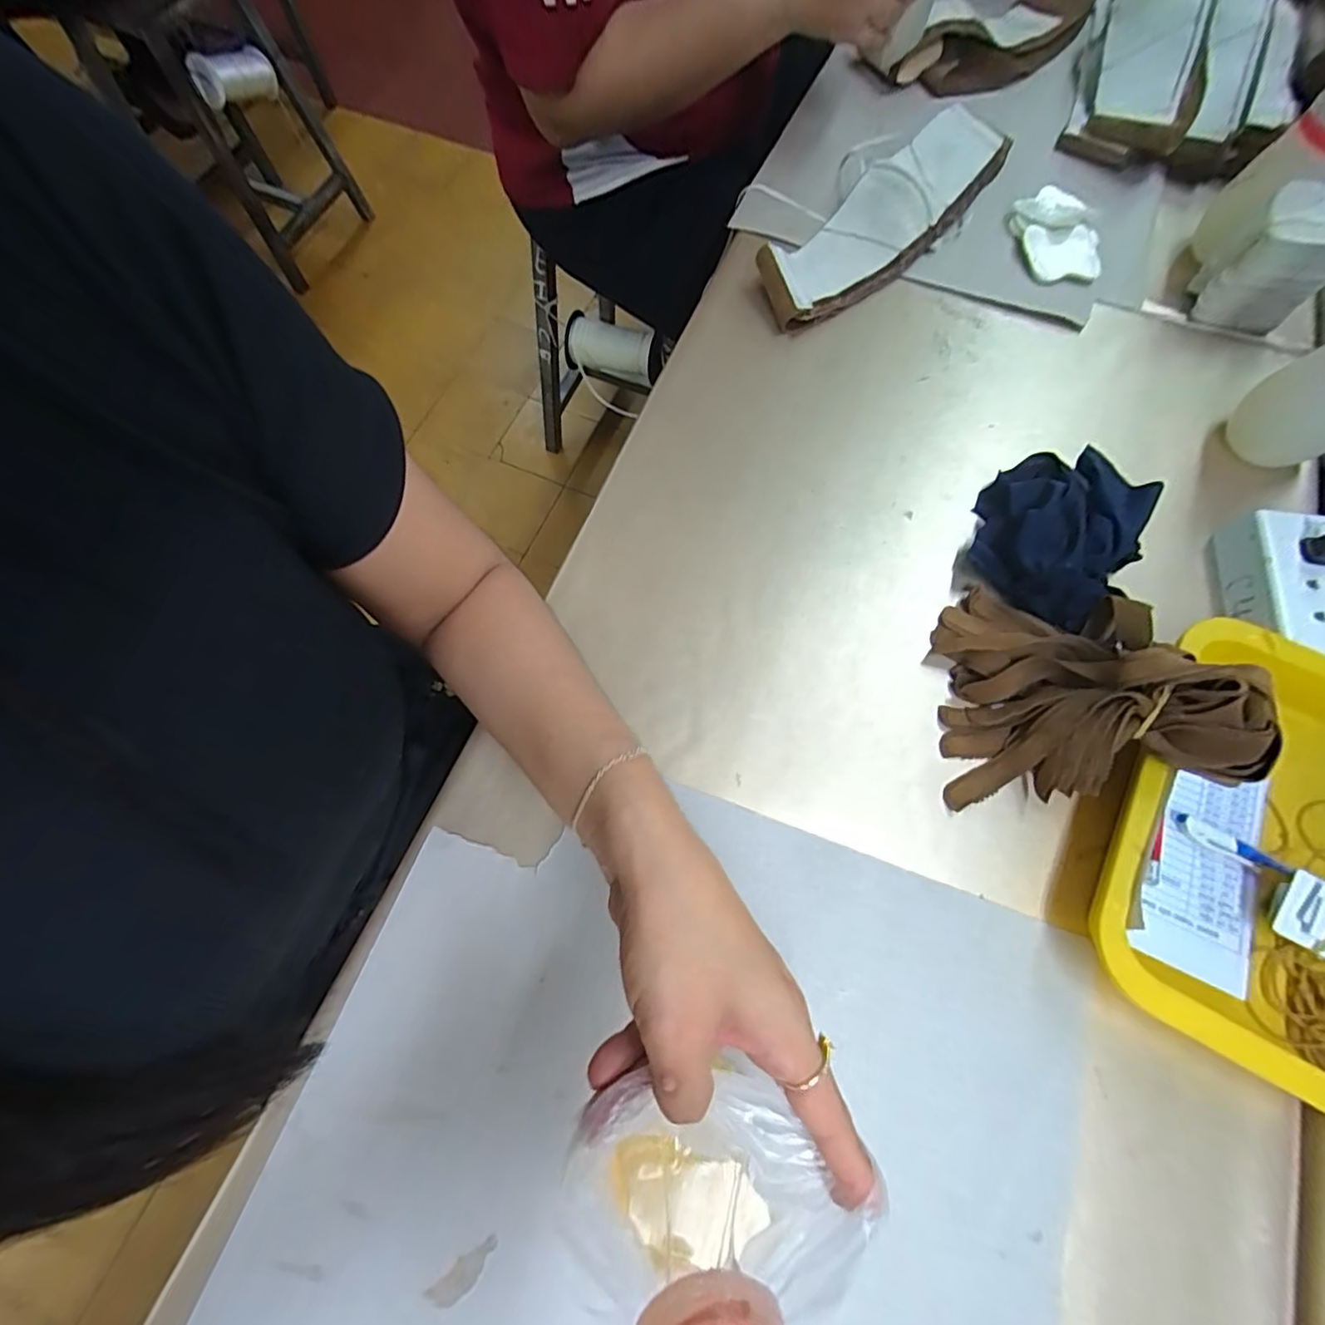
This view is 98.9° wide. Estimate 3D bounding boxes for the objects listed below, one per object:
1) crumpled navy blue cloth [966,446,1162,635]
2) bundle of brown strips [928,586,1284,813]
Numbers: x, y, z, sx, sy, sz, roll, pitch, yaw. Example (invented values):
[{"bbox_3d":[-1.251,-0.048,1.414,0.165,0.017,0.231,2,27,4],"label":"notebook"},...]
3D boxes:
[{"bbox_3d":[0.302,-0.111,0.420,0.176,0.044,0.111,-42,75,-14],"label":"crumpled navy blue cloth"},{"bbox_3d":[0.255,0.007,0.355,0.140,0.088,0.147,-3,70,-2],"label":"bundle of brown strips"}]

